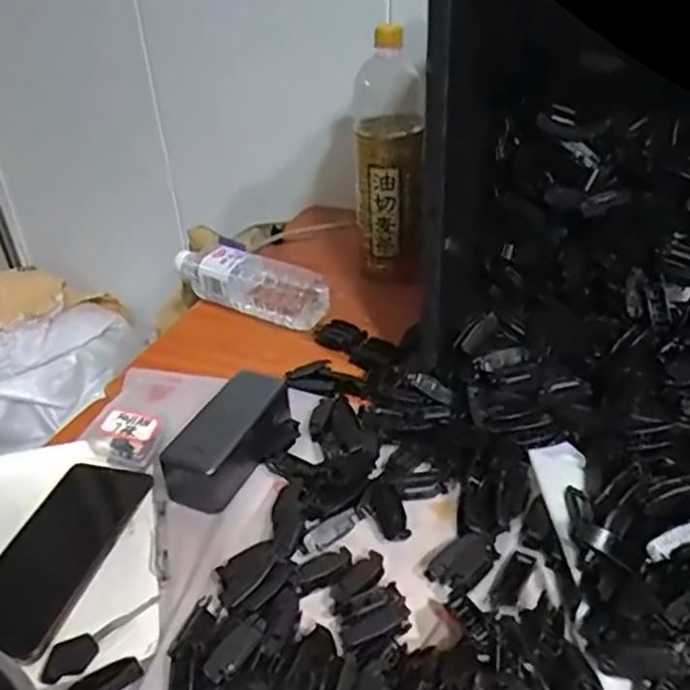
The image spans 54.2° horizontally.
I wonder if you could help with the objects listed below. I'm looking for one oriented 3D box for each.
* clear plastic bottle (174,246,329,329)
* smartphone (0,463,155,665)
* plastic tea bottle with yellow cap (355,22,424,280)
[{"bbox_3d":[-0.118,-0.076,0.796,0.205,0.055,0.066,18,42,27],"label":"clear plastic bottle"},{"bbox_3d":[-0.218,0.156,0.518,0.082,0.012,0.163,9,36,18],"label":"smartphone"},{"bbox_3d":[0.050,-0.211,0.781,0.076,0.261,0.075,-1,37,4],"label":"plastic tea bottle with yellow cap"}]

